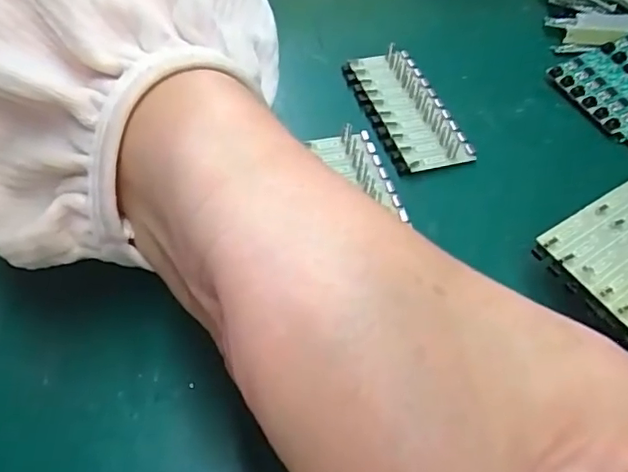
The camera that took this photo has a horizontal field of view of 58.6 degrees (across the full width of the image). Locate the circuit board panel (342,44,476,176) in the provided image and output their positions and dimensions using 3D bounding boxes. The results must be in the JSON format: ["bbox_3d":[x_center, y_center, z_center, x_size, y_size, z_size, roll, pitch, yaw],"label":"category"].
[{"bbox_3d":[0.044,-0.059,0.268,0.036,0.011,0.077,-16,55,-10],"label":"circuit board panel"}]

